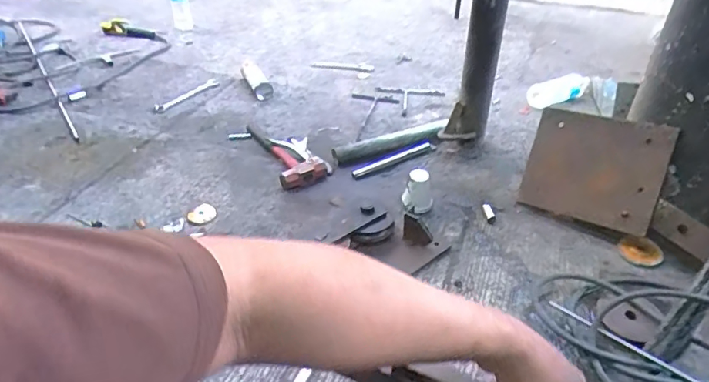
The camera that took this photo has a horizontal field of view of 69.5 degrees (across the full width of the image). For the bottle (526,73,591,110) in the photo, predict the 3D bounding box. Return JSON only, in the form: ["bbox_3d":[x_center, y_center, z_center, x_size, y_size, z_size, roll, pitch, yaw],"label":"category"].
[{"bbox_3d":[0.711,-0.347,1.782,0.253,0.070,0.090,-18,41,-22],"label":"bottle"}]

